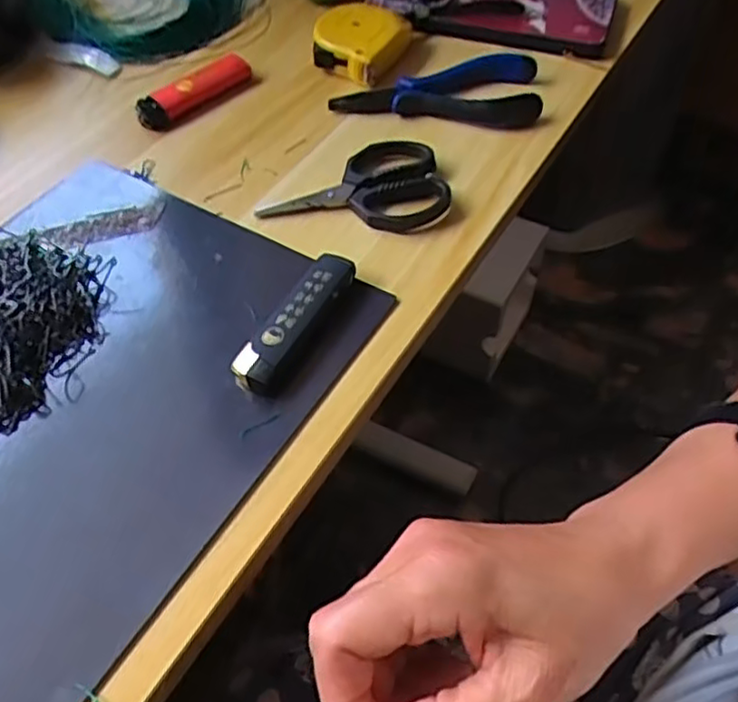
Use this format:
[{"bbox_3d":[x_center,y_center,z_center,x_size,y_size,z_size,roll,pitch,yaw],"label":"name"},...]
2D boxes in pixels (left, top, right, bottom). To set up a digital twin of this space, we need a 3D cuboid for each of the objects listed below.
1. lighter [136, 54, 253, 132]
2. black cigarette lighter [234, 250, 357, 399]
[{"bbox_3d":[-0.106,-0.159,0.412,0.024,0.010,0.077,36,61,23],"label":"lighter"},{"bbox_3d":[-0.033,-0.013,0.305,0.025,0.012,0.078,25,57,17],"label":"black cigarette lighter"}]

